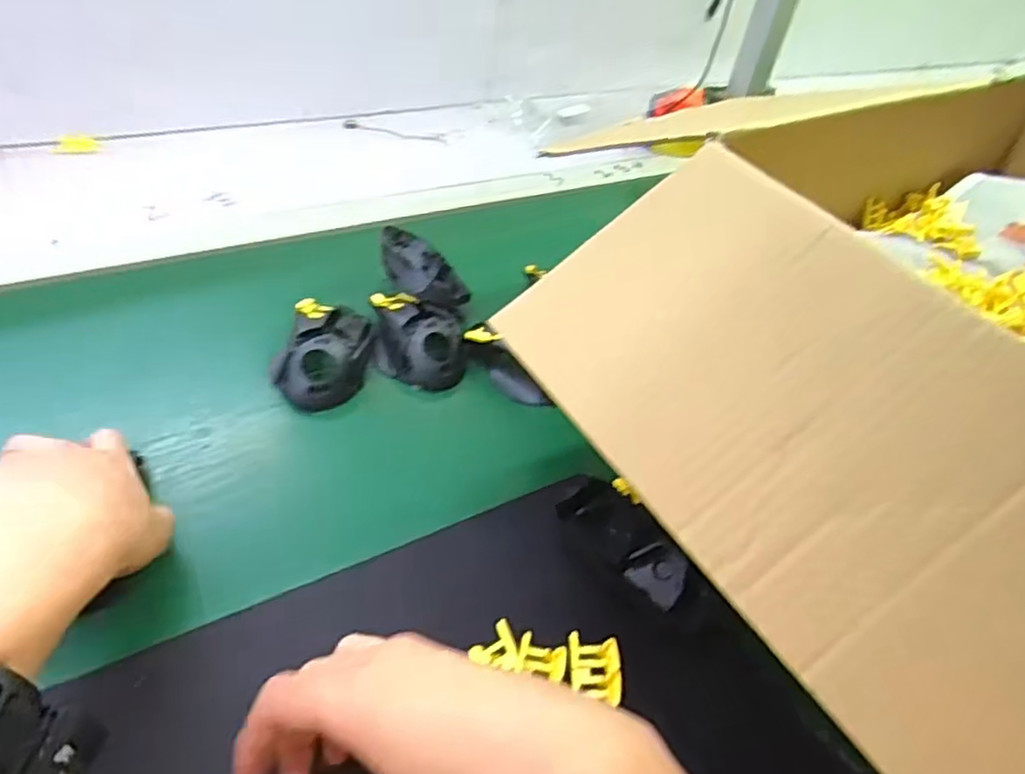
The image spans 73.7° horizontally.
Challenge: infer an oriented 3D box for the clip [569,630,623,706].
[{"bbox_3d":[0.047,0.157,0.384,0.026,0.007,0.040,6,42,-7],"label":"clip"}]

